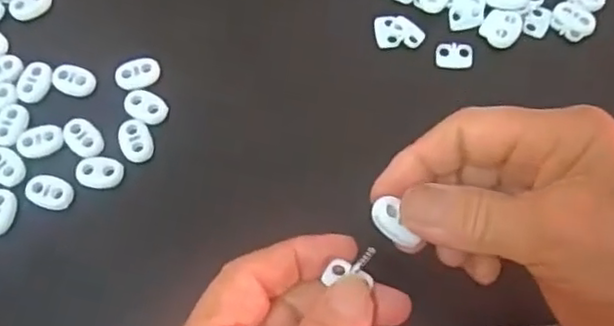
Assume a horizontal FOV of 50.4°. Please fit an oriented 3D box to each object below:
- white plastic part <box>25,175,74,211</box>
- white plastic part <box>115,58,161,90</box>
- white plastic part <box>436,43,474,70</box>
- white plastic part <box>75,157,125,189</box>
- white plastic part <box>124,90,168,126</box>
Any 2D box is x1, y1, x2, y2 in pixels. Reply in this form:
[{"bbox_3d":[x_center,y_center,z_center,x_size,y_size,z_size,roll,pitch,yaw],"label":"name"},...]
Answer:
[{"bbox_3d":[-0.122,0.013,0.308,0.022,0.004,0.016,13,67,6],"label":"white plastic part"},{"bbox_3d":[-0.086,-0.046,0.332,0.022,0.004,0.016,-25,69,-10],"label":"white plastic part"},{"bbox_3d":[0.077,-0.055,0.338,0.020,0.004,0.013,0,66,0],"label":"white plastic part"},{"bbox_3d":[-0.100,0.005,0.314,0.021,0.004,0.016,6,67,3],"label":"white plastic part"},{"bbox_3d":[-0.081,-0.028,0.326,0.021,0.004,0.016,30,70,12],"label":"white plastic part"}]

